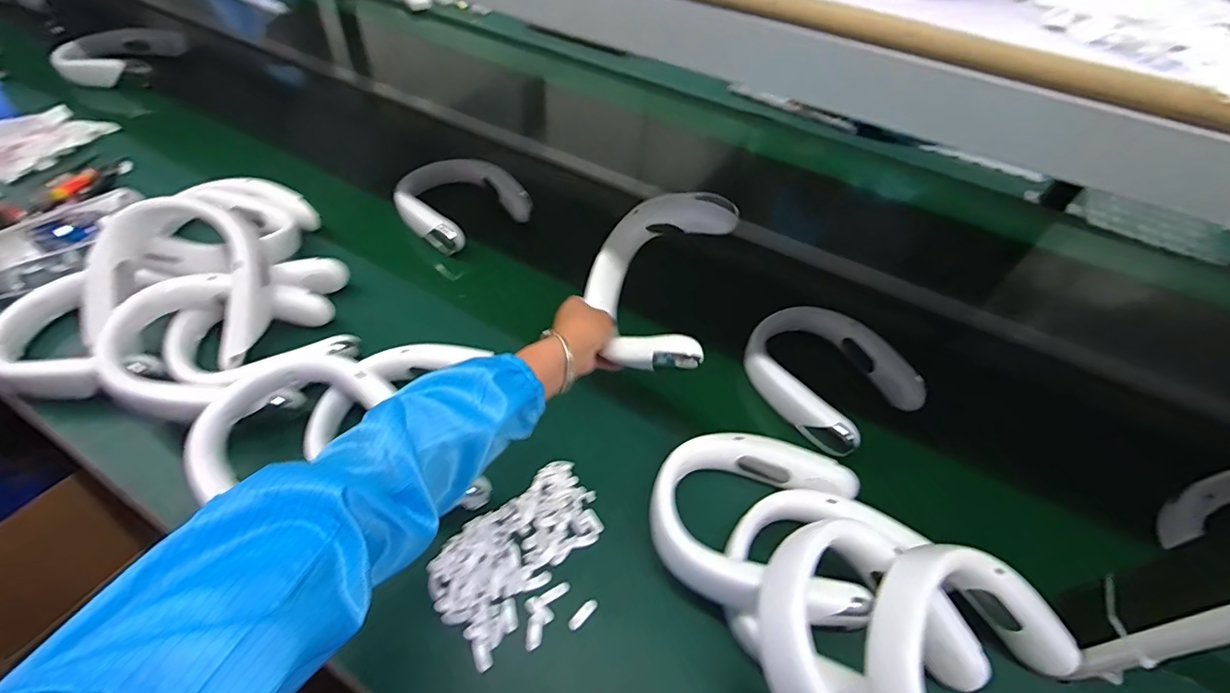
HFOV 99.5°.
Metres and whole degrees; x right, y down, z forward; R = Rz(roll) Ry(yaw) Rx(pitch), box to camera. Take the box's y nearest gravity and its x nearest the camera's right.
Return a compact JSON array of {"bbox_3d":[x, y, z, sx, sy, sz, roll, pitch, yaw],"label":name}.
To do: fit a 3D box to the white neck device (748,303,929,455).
[{"bbox_3d":[0.290,0.034,0.719,0.199,0.044,0.214,-32,60,-27],"label":"white neck device"}]

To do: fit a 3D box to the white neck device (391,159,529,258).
[{"bbox_3d":[-0.277,-0.253,0.910,0.203,0.064,0.200,-36,62,-29],"label":"white neck device"}]

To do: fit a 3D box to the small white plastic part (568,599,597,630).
[{"bbox_3d":[-0.030,0.254,0.494,0.011,0.006,0.033,37,57,23],"label":"small white plastic part"}]

